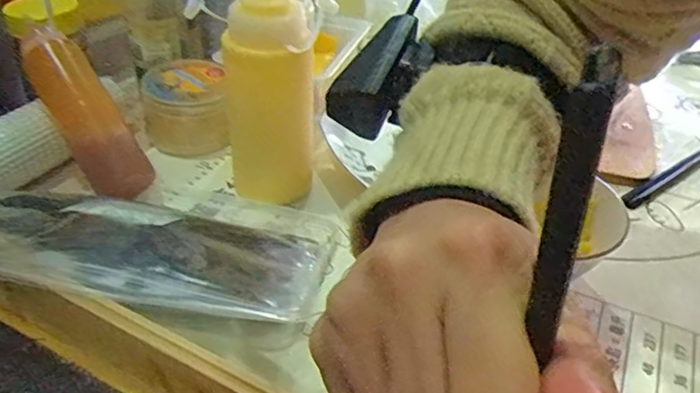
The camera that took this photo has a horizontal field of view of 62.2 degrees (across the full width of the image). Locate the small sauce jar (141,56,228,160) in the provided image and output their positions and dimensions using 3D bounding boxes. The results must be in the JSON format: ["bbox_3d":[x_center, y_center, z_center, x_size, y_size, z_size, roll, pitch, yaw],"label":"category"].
[{"bbox_3d":[-0.158,-0.087,0.542,0.077,0.074,0.079,-6,38,-11],"label":"small sauce jar"}]

